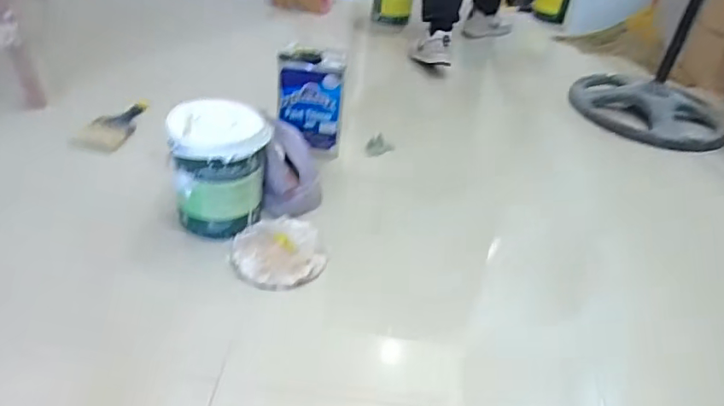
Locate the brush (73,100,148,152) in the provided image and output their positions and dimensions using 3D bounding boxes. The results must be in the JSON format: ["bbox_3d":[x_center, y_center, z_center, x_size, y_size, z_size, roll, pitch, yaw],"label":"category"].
[{"bbox_3d":[-0.603,-0.194,1.339,0.110,0.027,0.247,11,32,-4],"label":"brush"}]

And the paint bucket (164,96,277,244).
[{"bbox_3d":[-0.270,-0.062,1.057,0.169,0.219,0.169,5,37,-4],"label":"paint bucket"}]

